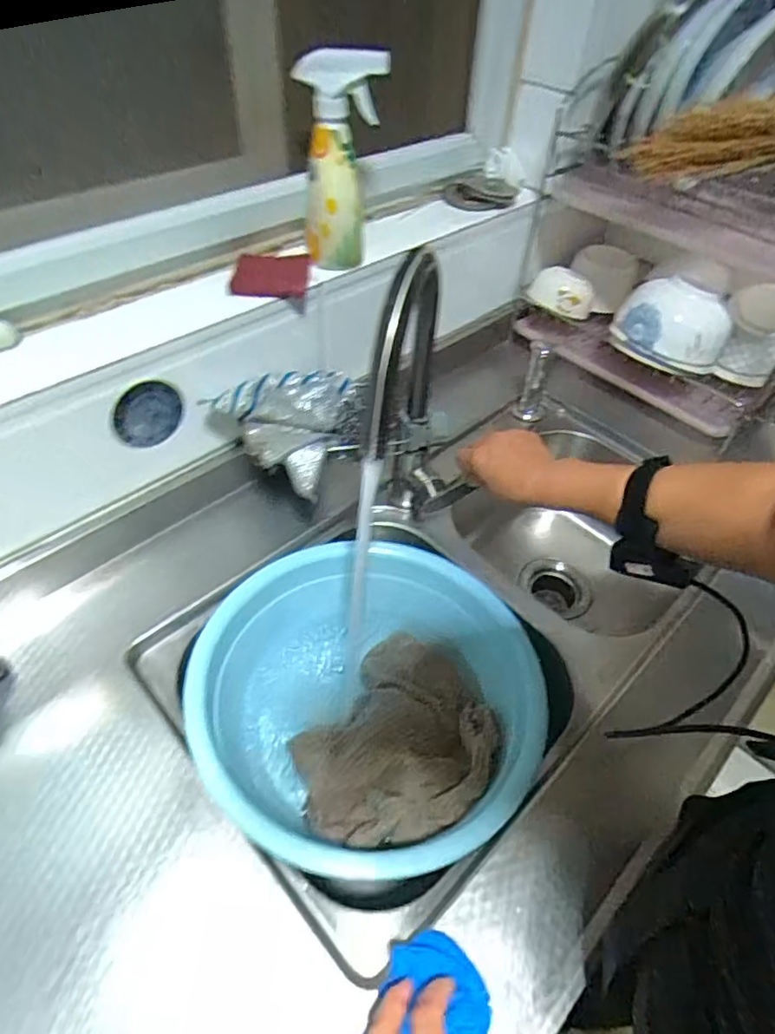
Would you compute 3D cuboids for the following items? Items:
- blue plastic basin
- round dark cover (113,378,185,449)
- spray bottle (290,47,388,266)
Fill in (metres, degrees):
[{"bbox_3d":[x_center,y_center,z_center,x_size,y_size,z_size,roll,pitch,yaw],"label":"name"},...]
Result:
[{"bbox_3d":[-0.022,0.195,0.612,0.343,0.111,0.332,2,48,-2],"label":"blue plastic basin"},{"bbox_3d":[-0.251,-0.108,0.600,0.072,0.077,0.007,-34,58,-29],"label":"round dark cover"},{"bbox_3d":[-0.050,-0.388,0.636,0.090,0.207,0.083,1,48,-3],"label":"spray bottle"}]

